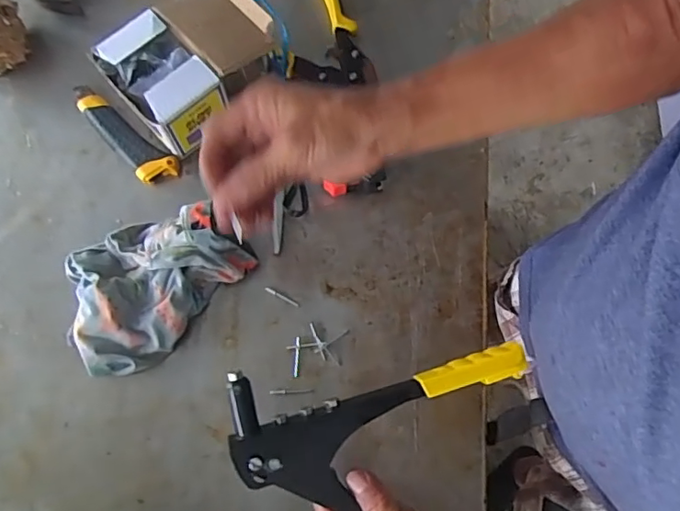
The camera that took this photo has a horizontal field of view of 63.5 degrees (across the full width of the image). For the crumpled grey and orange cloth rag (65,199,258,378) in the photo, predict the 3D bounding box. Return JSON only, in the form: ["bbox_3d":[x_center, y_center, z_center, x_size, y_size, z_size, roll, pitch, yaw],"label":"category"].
[{"bbox_3d":[-0.190,0.022,0.541,0.190,0.052,0.128,-44,80,-11],"label":"crumpled grey and orange cloth rag"}]

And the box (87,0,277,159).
[{"bbox_3d":[-0.151,-0.201,0.581,0.159,0.084,0.115,-40,81,-11],"label":"box"}]

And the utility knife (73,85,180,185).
[{"bbox_3d":[-0.238,-0.133,0.596,0.147,0.018,0.039,42,79,9],"label":"utility knife"}]

